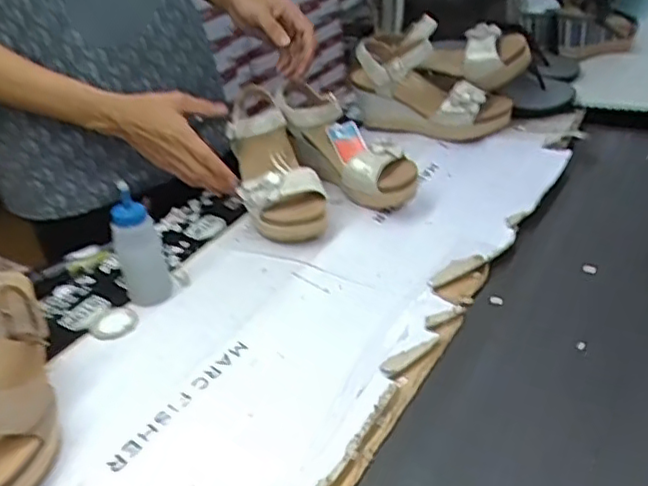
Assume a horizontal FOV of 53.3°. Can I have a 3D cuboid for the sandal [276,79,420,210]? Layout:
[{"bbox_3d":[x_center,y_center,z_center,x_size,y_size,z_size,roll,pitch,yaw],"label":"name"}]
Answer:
[{"bbox_3d":[0.036,-0.128,0.870,0.085,0.073,0.213,-31,62,-31],"label":"sandal"}]

